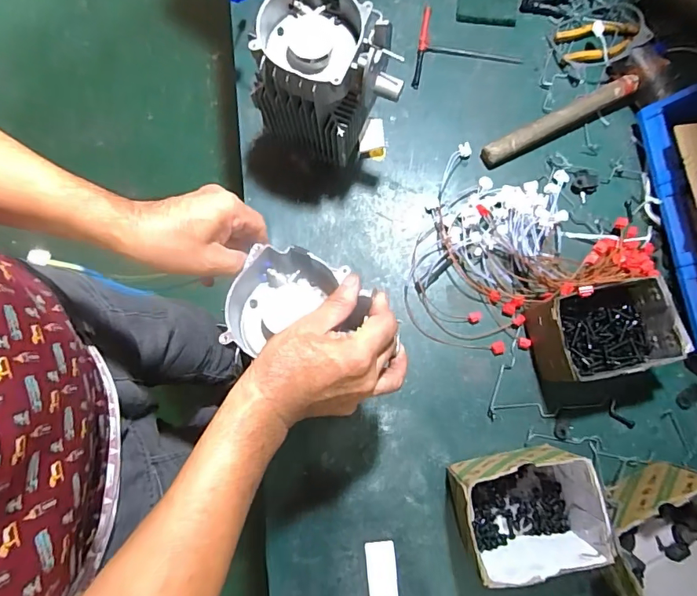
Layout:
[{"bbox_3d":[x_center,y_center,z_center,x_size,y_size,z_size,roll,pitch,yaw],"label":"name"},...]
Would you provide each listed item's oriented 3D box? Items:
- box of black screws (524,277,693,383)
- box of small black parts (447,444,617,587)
[{"bbox_3d":[0.306,0.043,0.564,0.147,0.092,0.105,-13,80,-2],"label":"box of black screws"},{"bbox_3d":[0.198,0.241,0.524,0.143,0.105,0.115,-14,80,-2],"label":"box of small black parts"}]

